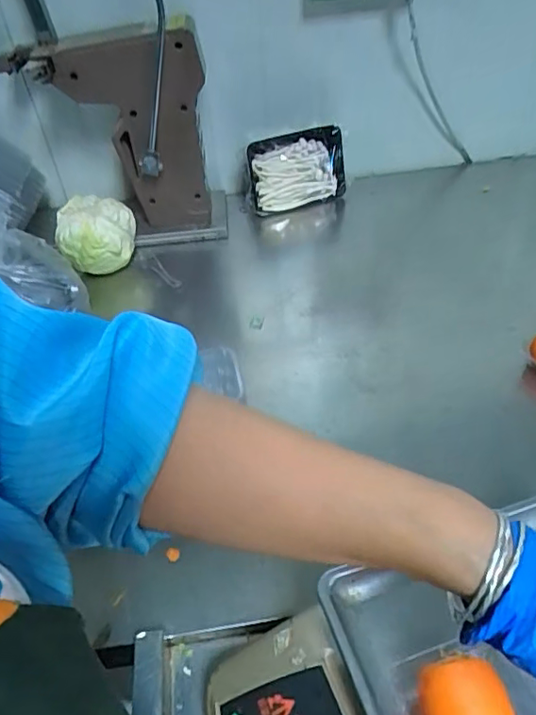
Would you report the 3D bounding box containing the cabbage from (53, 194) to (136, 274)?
[{"bbox_3d":[-0.263,-0.187,0.844,0.110,0.085,0.089,9,45,15],"label":"cabbage"}]

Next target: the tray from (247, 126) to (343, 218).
[{"bbox_3d":[0.051,-0.324,0.967,0.165,0.125,0.048,-7,24,10],"label":"tray"}]

